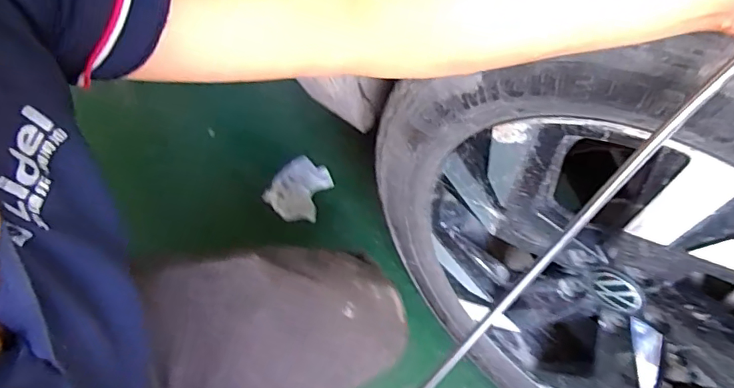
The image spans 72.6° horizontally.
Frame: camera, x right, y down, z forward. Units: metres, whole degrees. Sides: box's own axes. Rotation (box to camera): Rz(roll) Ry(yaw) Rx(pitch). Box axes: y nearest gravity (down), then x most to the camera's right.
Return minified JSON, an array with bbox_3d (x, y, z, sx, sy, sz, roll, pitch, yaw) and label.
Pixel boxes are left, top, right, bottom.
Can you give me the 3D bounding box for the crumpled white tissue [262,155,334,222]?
[{"bbox_3d":[-0.148,-0.009,1.087,0.118,0.027,0.161,19,55,8],"label":"crumpled white tissue"}]

